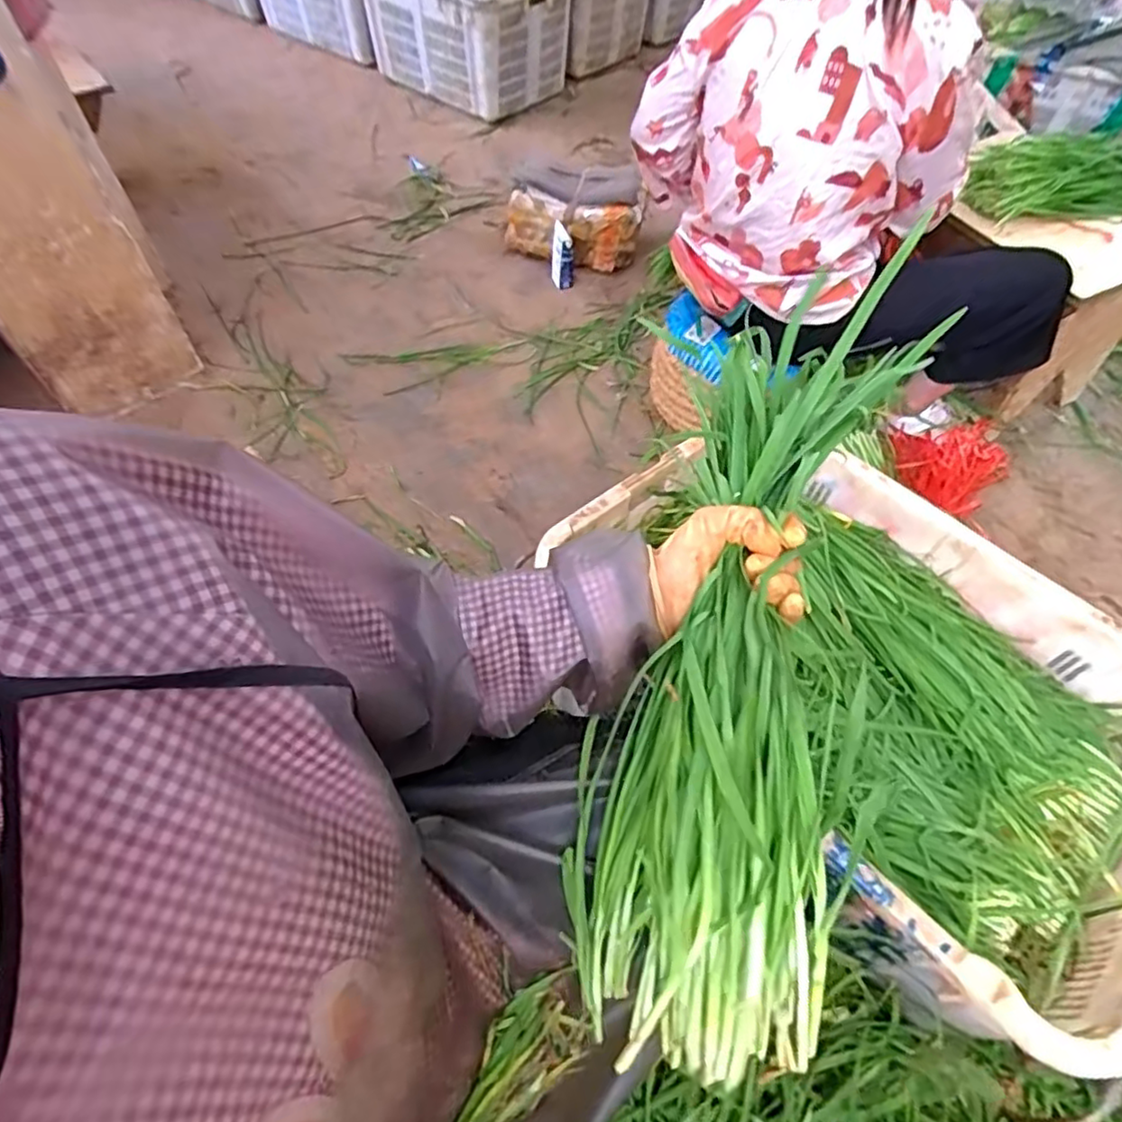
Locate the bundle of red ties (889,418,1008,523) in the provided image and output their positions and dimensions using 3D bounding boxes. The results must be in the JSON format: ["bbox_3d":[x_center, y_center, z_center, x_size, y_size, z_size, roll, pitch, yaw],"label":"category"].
[{"bbox_3d":[0.777,-0.209,1.294,0.213,0.073,0.205,37,64,21],"label":"bundle of red ties"}]

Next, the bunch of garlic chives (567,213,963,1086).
[{"bbox_3d":[0.118,0.053,0.418,0.154,0.090,0.496,13,79,7],"label":"bunch of garlic chives"}]

